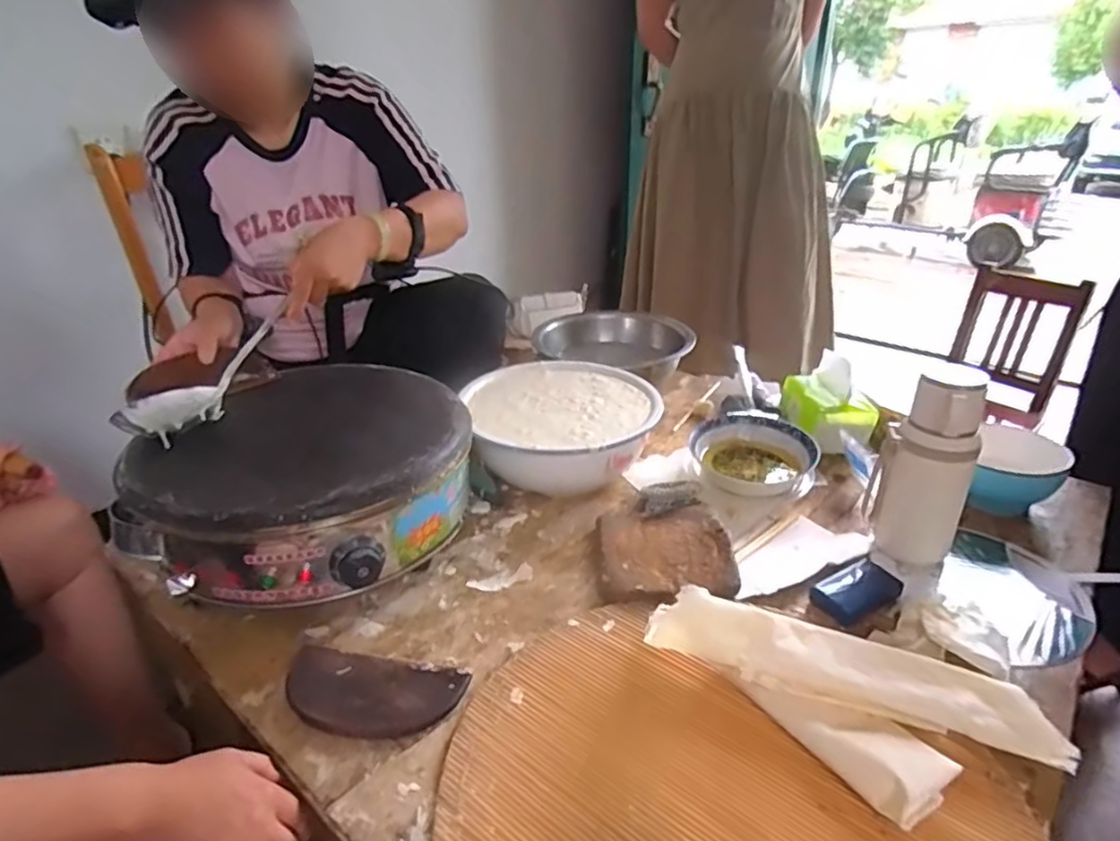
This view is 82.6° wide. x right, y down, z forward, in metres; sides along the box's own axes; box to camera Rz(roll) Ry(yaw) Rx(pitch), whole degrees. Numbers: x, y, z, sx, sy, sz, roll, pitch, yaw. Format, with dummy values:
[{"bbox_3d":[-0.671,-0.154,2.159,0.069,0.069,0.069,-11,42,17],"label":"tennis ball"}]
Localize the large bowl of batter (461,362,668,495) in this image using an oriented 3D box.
[{"bbox_3d":[0.006,0.011,0.919,0.261,0.088,0.297,-7,28,-12],"label":"large bowl of batter"}]

